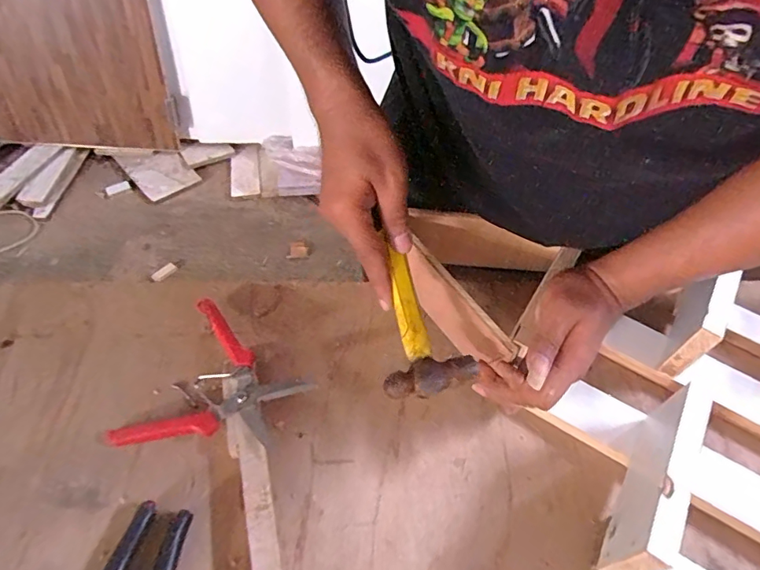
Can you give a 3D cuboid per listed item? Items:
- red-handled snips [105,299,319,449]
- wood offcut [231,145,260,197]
[{"bbox_3d":[-0.146,0.097,0.448,0.145,0.026,0.151,19,54,12],"label":"red-handled snips"},{"bbox_3d":[-0.481,-0.409,1.709,0.101,0.014,0.245,-6,65,-4],"label":"wood offcut"}]

